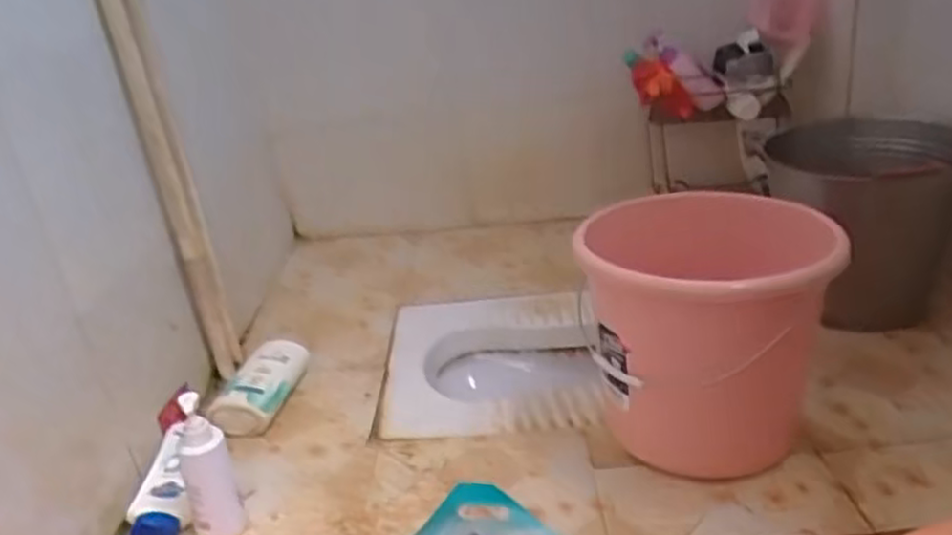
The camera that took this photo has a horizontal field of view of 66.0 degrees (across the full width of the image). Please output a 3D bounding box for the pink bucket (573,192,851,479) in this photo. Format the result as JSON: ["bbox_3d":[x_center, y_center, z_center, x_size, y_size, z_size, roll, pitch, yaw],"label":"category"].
[{"bbox_3d":[0.293,0.096,0.947,0.282,0.304,0.279,-1,24,14],"label":"pink bucket"}]

